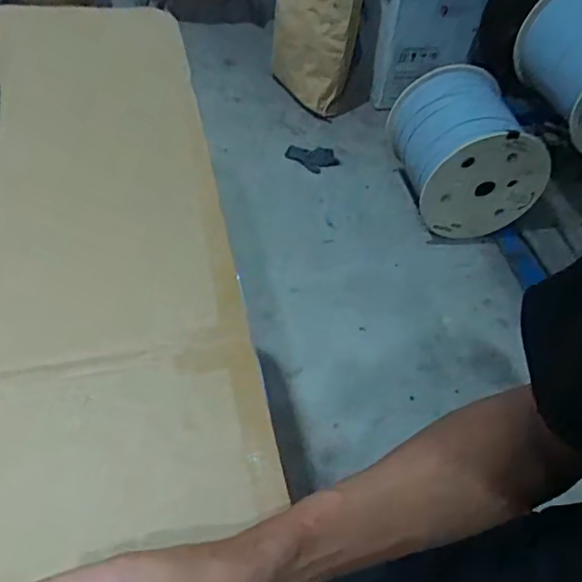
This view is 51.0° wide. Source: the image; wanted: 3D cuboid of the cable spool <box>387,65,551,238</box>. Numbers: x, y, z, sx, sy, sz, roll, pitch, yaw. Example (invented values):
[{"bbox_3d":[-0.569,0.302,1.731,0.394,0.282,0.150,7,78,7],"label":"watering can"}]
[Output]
[{"bbox_3d":[0.489,-0.406,1.744,0.336,0.309,0.368,3,49,-4],"label":"cable spool"}]

